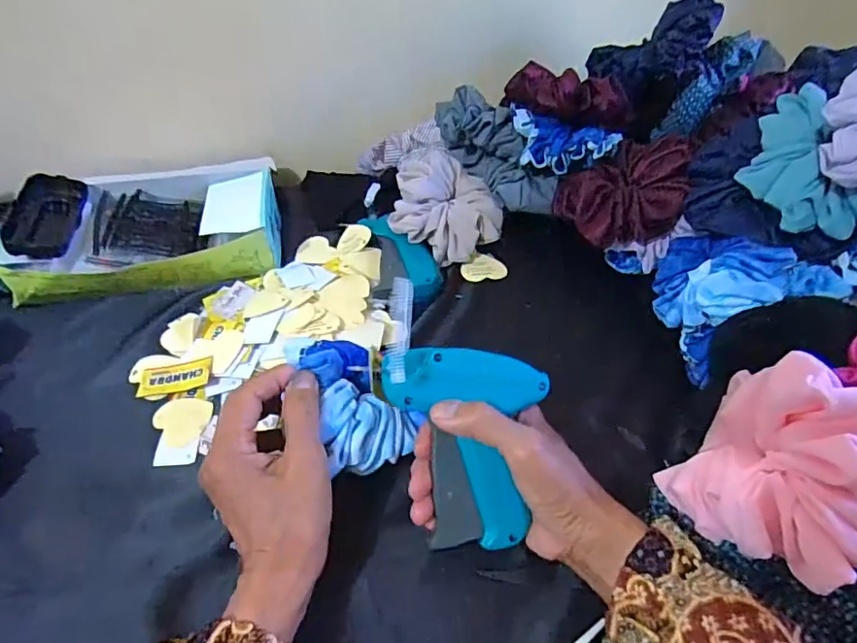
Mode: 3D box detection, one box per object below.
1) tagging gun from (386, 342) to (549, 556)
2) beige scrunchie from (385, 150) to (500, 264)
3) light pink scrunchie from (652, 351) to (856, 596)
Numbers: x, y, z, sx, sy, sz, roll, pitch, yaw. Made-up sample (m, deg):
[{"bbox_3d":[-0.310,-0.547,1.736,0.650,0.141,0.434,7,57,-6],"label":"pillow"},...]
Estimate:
[{"bbox_3d":[0.033,0.070,0.340,0.092,0.029,0.127,-19,91,3],"label":"tagging gun"},{"bbox_3d":[0.013,-0.120,0.558,0.101,0.057,0.107,0,53,0],"label":"beige scrunchie"},{"bbox_3d":[0.198,0.078,0.300,0.083,0.097,0.100,-29,52,-26],"label":"light pink scrunchie"}]

